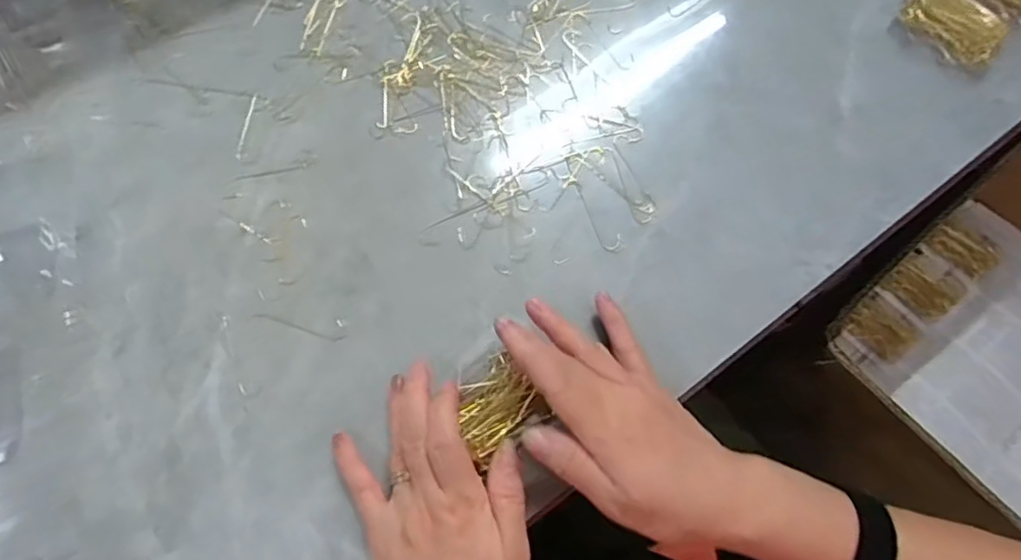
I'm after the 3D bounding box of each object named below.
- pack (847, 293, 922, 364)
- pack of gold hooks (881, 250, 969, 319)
[{"bbox_3d":[0.382,0.051,0.653,0.056,0.008,0.064,-42,76,-12],"label":"pack"},{"bbox_3d":[0.436,0.007,0.668,0.066,0.009,0.071,-41,76,-12],"label":"pack of gold hooks"}]

